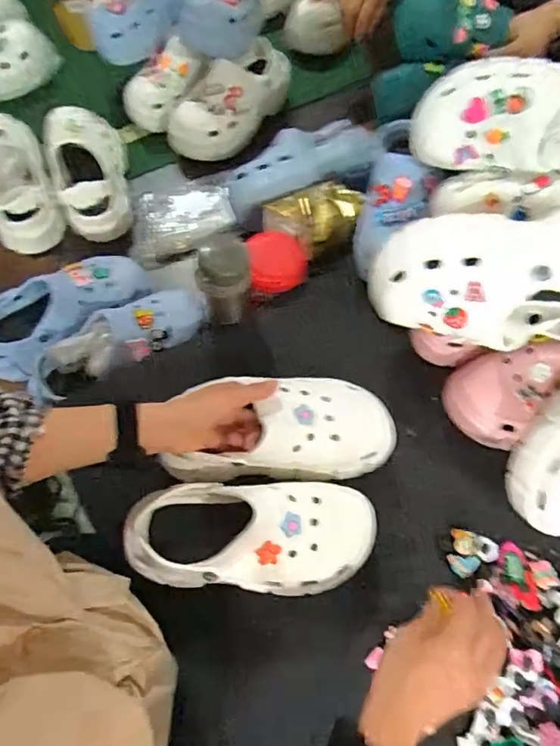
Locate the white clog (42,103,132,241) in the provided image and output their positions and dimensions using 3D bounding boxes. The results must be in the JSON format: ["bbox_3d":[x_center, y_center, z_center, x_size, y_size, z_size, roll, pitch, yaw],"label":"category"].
[{"bbox_3d":[-0.311,-0.335,0.855,0.124,0.076,0.226,-22,67,-9],"label":"white clog"}]

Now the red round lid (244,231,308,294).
[{"bbox_3d":[-0.006,-0.153,0.719,0.084,0.022,0.084,1,84,-10],"label":"red round lid"}]

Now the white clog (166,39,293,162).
[{"bbox_3d":[-0.085,-0.484,0.936,0.108,0.108,0.248,29,69,13],"label":"white clog"}]

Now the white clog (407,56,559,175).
[{"bbox_3d":[0.279,-0.284,0.580,0.257,0.093,0.104,8,65,21],"label":"white clog"}]

